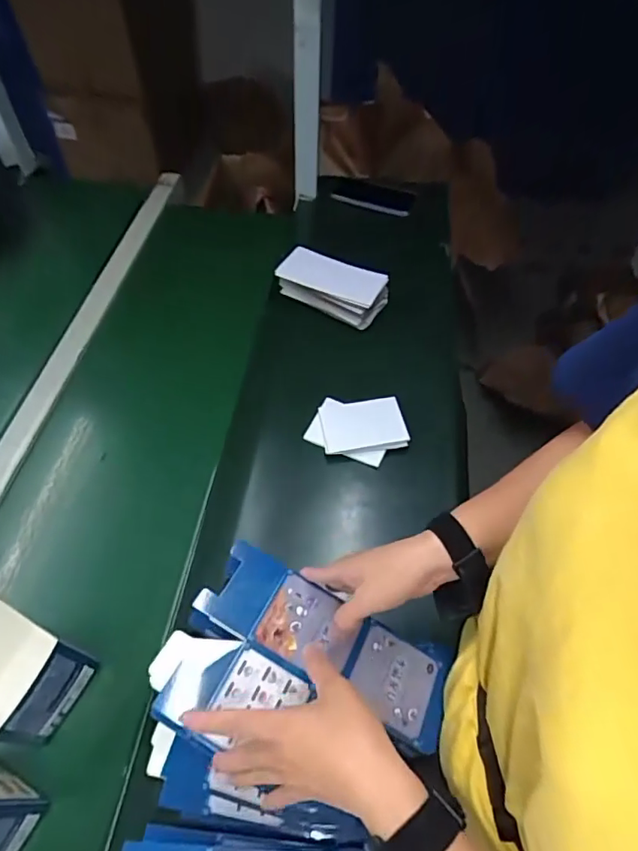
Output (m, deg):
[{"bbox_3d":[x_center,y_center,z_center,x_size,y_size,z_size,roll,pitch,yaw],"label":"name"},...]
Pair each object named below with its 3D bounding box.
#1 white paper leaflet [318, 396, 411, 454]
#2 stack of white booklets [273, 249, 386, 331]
[{"bbox_3d":[0.059,-0.002,0.684,0.110,0.011,0.080,-7,60,-7],"label":"white paper leaflet"},{"bbox_3d":[0.021,-0.228,0.826,0.172,0.058,0.085,24,61,11],"label":"stack of white booklets"}]

